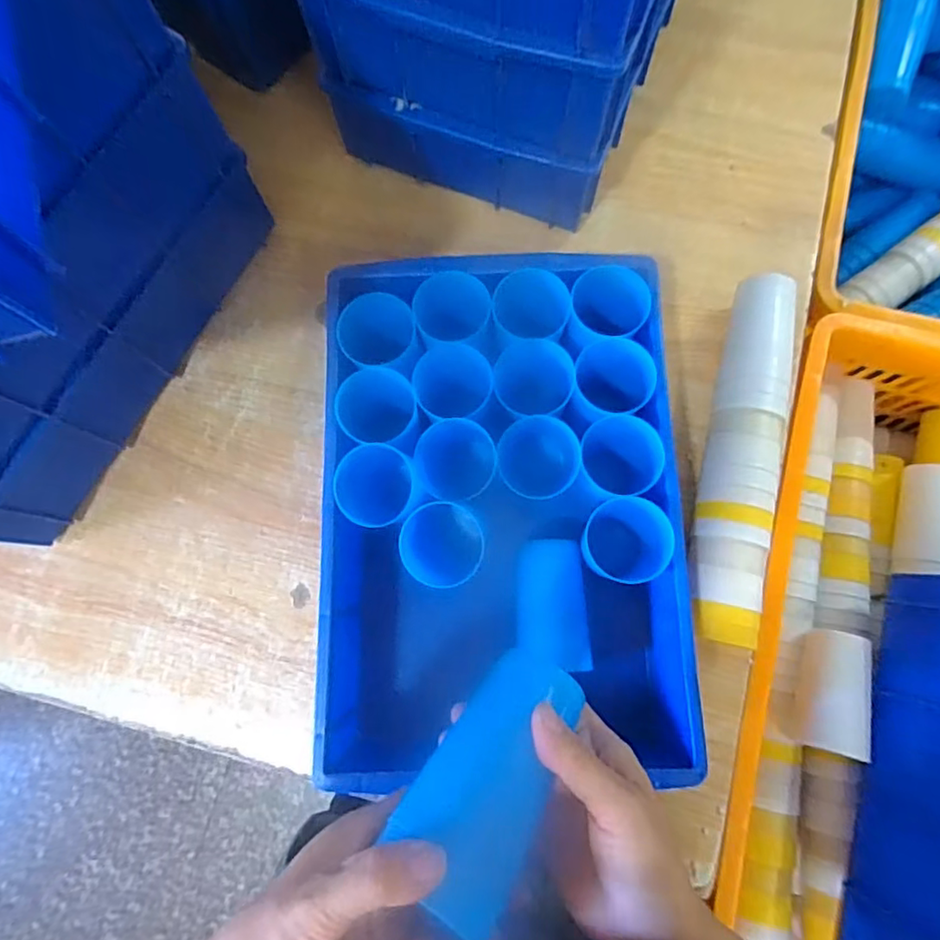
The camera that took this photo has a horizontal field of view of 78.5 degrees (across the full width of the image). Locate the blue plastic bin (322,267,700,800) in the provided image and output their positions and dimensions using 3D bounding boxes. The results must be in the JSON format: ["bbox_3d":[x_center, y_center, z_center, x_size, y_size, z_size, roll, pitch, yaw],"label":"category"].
[{"bbox_3d":[0.021,0.026,0.488,0.263,0.124,0.384,-2,78,1],"label":"blue plastic bin"}]

